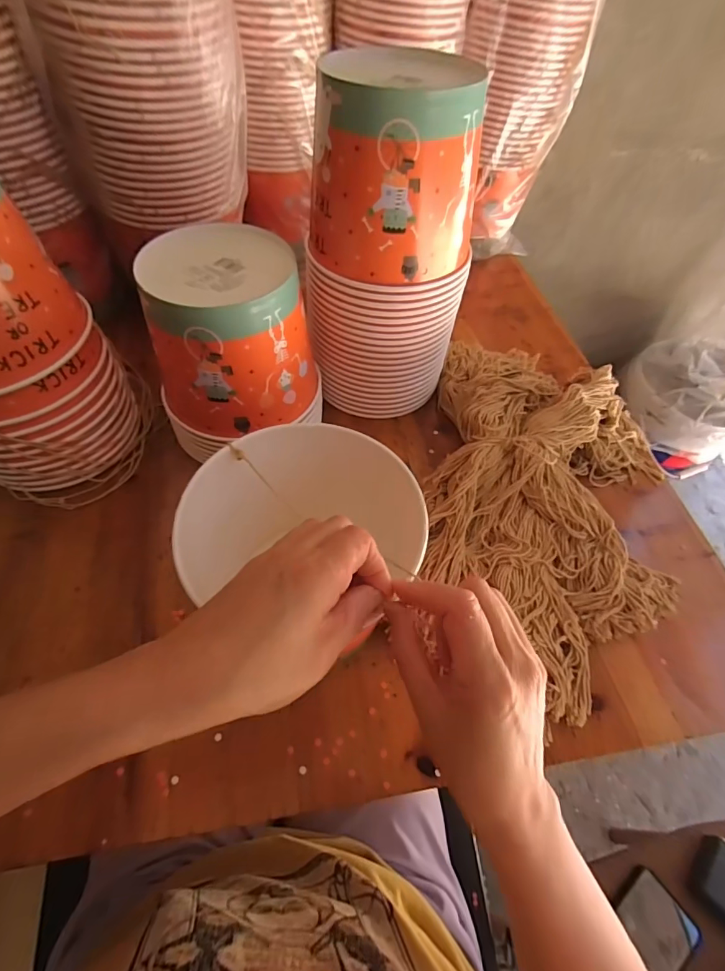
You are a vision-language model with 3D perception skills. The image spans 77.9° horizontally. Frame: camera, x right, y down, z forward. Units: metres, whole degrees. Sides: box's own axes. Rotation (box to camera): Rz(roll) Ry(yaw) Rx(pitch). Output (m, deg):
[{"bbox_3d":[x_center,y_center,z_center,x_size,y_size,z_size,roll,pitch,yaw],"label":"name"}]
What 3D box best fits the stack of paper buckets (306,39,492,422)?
[{"bbox_3d":[0.024,-0.213,0.439,0.150,0.280,0.131,8,55,1],"label":"stack of paper buckets"}]

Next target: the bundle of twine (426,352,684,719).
[{"bbox_3d":[0.185,0.001,0.449,0.243,0.060,0.403,12,55,3],"label":"bundle of twine"}]

